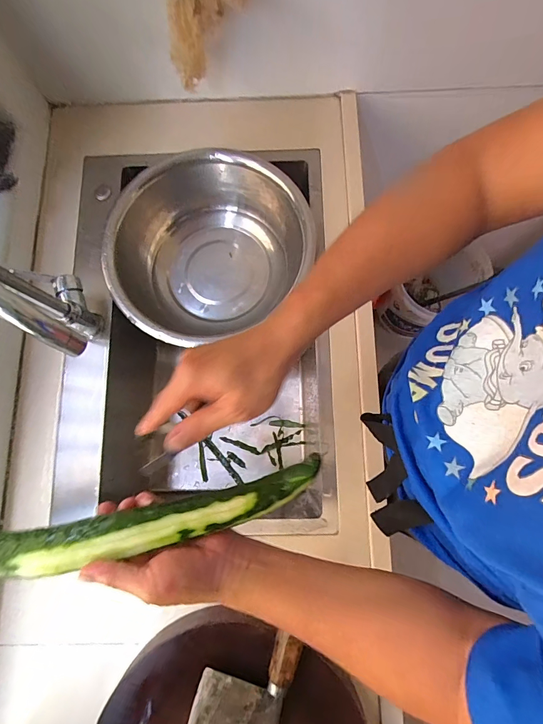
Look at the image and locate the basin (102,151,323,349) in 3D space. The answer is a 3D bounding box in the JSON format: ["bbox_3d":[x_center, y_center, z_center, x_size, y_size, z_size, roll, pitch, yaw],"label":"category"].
[{"bbox_3d":[-0.122,-0.214,0.700,0.368,0.147,0.306,-34,80,-5],"label":"basin"}]

